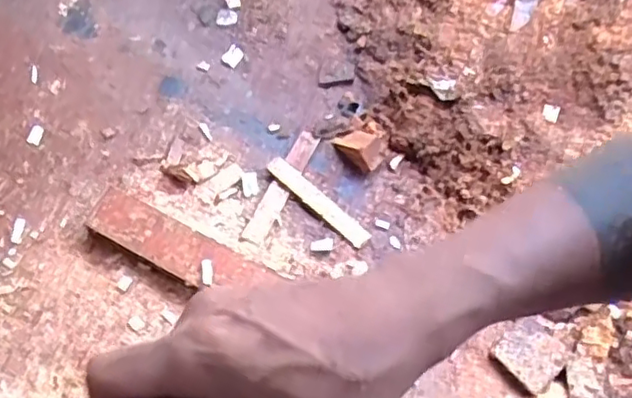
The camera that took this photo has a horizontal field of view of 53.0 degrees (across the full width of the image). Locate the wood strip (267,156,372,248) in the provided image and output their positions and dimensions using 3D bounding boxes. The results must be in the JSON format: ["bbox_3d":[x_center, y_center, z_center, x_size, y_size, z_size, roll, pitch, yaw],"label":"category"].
[{"bbox_3d":[0.005,0.001,1.514,0.304,0.023,0.041,41,67,15],"label":"wood strip"}]

